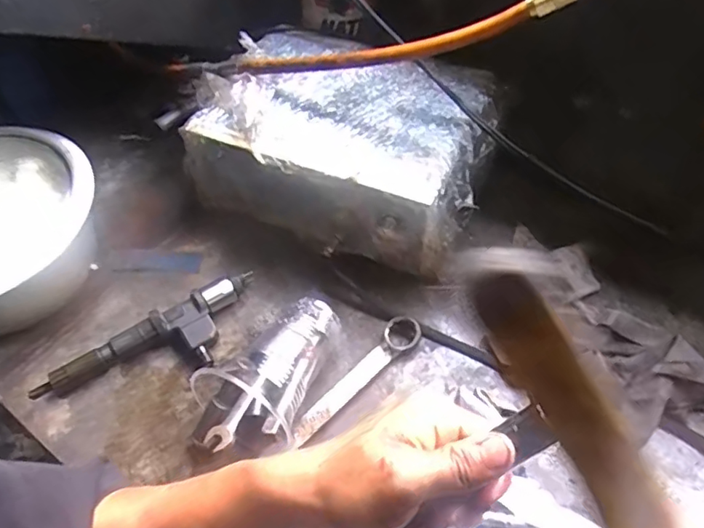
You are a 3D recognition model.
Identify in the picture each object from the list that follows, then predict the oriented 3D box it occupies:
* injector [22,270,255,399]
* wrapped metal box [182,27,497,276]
[{"bbox_3d":[-0.176,0.078,0.497,0.209,0.027,0.066,-29,58,-16],"label":"injector"},{"bbox_3d":[-0.008,-0.120,0.569,0.279,0.130,0.190,17,58,15],"label":"wrapped metal box"}]

